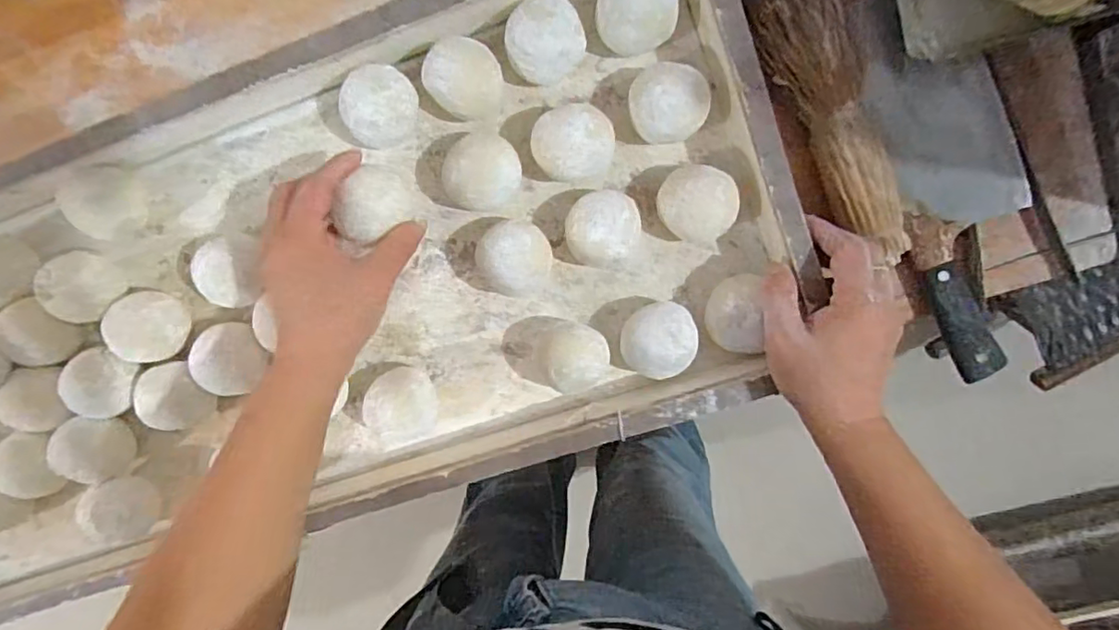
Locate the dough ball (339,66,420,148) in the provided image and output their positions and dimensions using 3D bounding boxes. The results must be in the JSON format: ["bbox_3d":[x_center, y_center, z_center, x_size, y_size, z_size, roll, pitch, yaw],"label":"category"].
[{"bbox_3d":[-0.129,-0.149,0.429,0.051,0.053,0.056,24,98,0],"label":"dough ball"}]

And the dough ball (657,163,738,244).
[{"bbox_3d":[0.097,-0.079,0.423,0.051,0.049,0.051,0,97,3],"label":"dough ball"}]

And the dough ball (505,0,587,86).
[{"bbox_3d":[-0.010,-0.192,0.415,0.052,0.051,0.051,0,97,3],"label":"dough ball"}]

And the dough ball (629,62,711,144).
[{"bbox_3d":[0.076,-0.145,0.413,0.051,0.052,0.050,0,97,3],"label":"dough ball"}]

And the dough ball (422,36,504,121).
[{"bbox_3d":[-0.067,-0.166,0.425,0.056,0.055,0.053,42,98,-2],"label":"dough ball"}]

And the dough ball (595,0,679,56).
[{"bbox_3d":[0.052,-0.207,0.408,0.053,0.048,0.049,0,97,3],"label":"dough ball"}]

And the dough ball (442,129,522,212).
[{"bbox_3d":[-0.056,-0.104,0.433,0.053,0.047,0.054,0,97,3],"label":"dough ball"}]

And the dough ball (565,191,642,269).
[{"bbox_3d":[0.032,-0.062,0.431,0.051,0.048,0.052,0,97,3],"label":"dough ball"}]

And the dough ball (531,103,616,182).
[{"bbox_3d":[0.011,-0.121,0.423,0.056,0.050,0.048,-15,96,5],"label":"dough ball"}]

